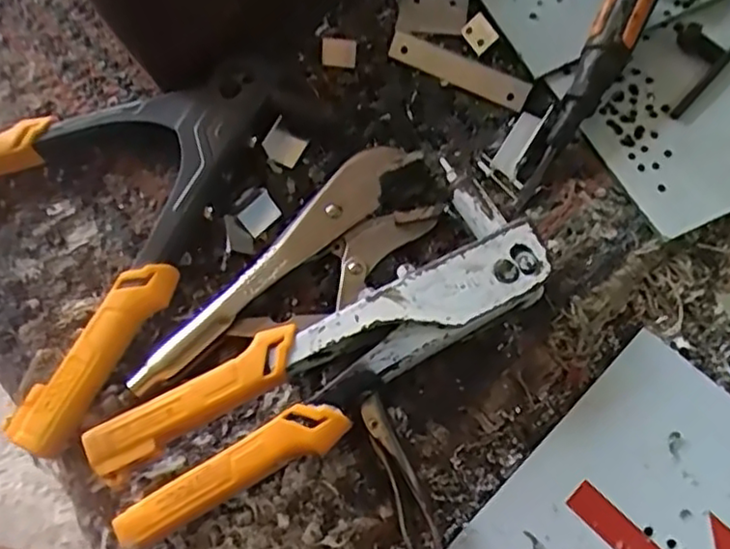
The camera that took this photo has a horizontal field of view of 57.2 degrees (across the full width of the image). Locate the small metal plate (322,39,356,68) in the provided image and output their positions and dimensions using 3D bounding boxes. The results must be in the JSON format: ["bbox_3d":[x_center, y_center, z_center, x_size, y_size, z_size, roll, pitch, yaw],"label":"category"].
[{"bbox_3d":[-0.017,-0.144,0.435,0.023,0.005,0.019,9,88,16],"label":"small metal plate"}]

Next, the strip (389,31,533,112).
[{"bbox_3d":[0.060,-0.130,0.426,0.092,0.006,0.023,28,72,10],"label":"strip"}]

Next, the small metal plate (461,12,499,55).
[{"bbox_3d":[0.074,-0.154,0.430,0.018,0.004,0.022,-38,80,8],"label":"small metal plate"}]

